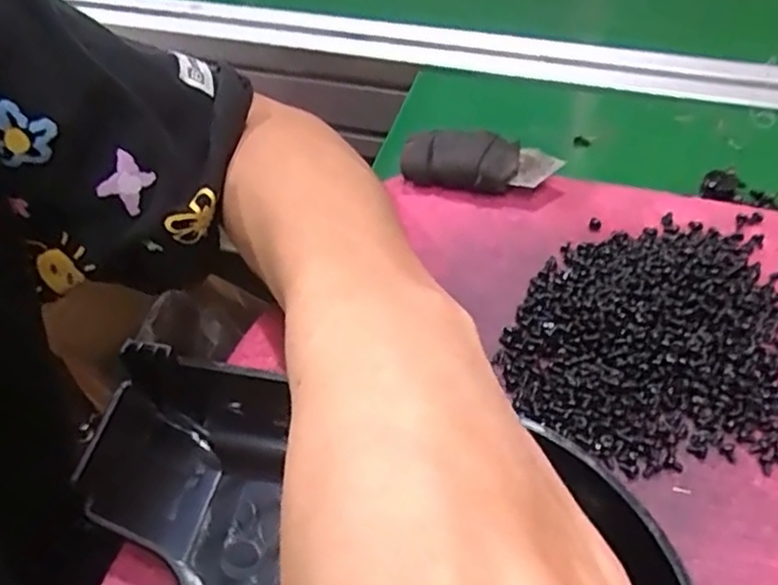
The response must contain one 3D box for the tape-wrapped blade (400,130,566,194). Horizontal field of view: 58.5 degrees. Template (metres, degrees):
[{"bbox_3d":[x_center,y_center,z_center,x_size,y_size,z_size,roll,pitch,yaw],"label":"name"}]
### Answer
[{"bbox_3d":[0.042,-0.059,0.332,0.072,0.025,0.026,19,55,17],"label":"tape-wrapped blade"}]

